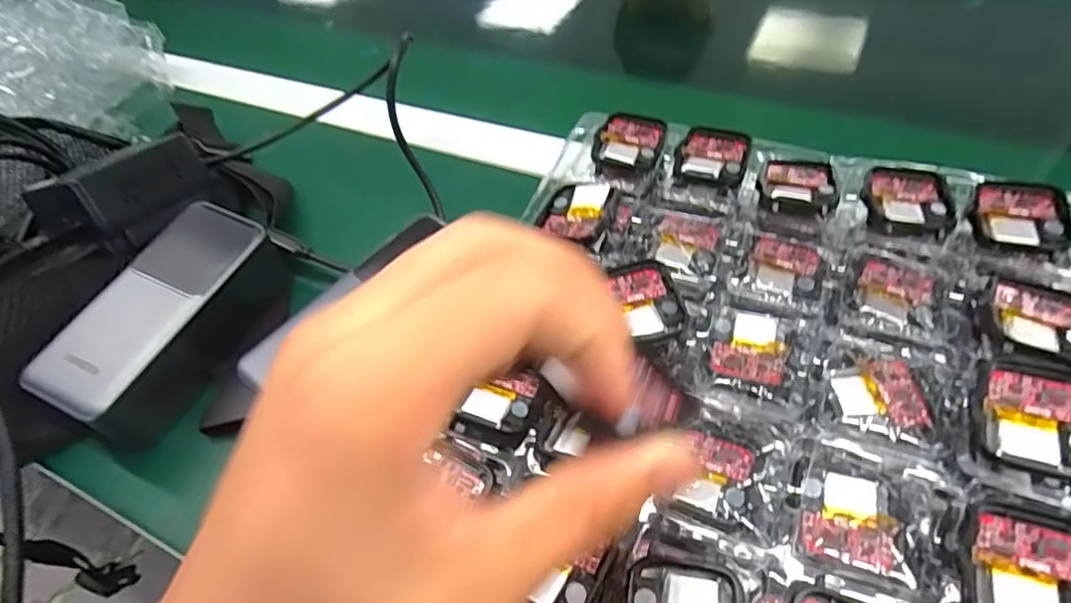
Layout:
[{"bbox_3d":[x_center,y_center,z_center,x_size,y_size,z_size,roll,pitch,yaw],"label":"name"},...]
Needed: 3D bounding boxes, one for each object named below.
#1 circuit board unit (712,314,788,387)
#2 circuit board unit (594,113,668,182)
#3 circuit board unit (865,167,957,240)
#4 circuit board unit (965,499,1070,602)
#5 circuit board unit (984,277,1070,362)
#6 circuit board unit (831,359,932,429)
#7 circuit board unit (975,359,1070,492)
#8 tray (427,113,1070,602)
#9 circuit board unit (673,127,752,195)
[{"bbox_3d":[0.095,0.020,0.268,0.030,0.004,0.033,10,54,15],"label":"circuit board unit"},{"bbox_3d":[0.053,-0.088,0.346,0.036,0.012,0.047,11,54,16],"label":"circuit board unit"},{"bbox_3d":[0.180,-0.049,0.295,0.037,0.009,0.043,9,54,14],"label":"circuit board unit"},{"bbox_3d":[0.156,0.085,0.188,0.035,0.008,0.043,14,55,18],"label":"circuit board unit"},{"bbox_3d":[0.207,0.006,0.250,0.037,0.010,0.044,17,56,20],"label":"circuit board unit"},{"bbox_3d":[0.139,0.038,0.247,0.032,0.004,0.030,-7,52,2],"label":"circuit board unit"},{"bbox_3d":[0.183,0.042,0.222,0.036,0.015,0.042,16,56,19],"label":"circuit board unit"},{"bbox_3d":[0.095,0.033,0.256,0.243,0.031,0.280,14,56,19],"label":"tray"},{"bbox_3d":[0.096,-0.076,0.332,0.037,0.013,0.050,13,55,17],"label":"circuit board unit"}]

